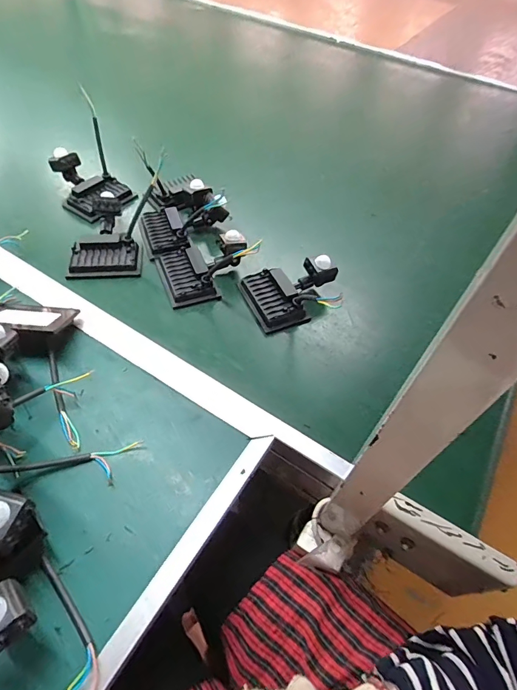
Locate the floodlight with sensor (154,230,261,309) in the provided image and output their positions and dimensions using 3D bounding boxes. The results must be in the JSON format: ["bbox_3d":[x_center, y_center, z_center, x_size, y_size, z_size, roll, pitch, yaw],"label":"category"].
[{"bbox_3d":[-0.085,-0.130,0.605,0.132,0.049,0.113,-20,58,-18],"label":"floodlight with sensor"}]

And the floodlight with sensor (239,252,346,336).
[{"bbox_3d":[0.050,-0.083,0.588,0.128,0.067,0.107,-16,56,-16],"label":"floodlight with sensor"}]

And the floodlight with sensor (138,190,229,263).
[{"bbox_3d":[-0.120,-0.210,0.648,0.141,0.066,0.096,-16,56,-16],"label":"floodlight with sensor"}]

